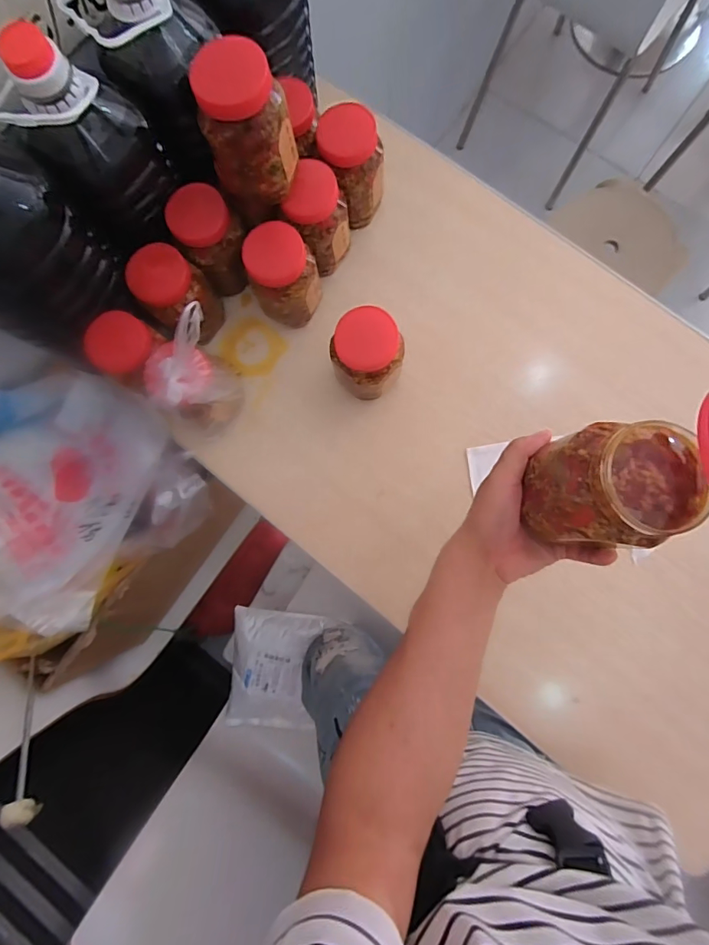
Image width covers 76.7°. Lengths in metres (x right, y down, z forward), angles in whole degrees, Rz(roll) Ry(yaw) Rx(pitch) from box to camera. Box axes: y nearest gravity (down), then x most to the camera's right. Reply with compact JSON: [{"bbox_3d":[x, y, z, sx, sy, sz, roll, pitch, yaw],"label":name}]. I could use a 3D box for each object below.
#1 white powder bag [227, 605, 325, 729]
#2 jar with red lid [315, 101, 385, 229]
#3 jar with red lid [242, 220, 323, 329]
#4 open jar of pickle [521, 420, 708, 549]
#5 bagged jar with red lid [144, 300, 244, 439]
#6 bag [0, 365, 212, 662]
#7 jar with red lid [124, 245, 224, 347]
[{"bbox_3d":[-0.157,0.380,0.859,0.166,0.027,0.217,6,84,4],"label":"white powder bag"},{"bbox_3d":[-0.001,-0.376,0.564,0.080,0.122,0.071,-4,84,3],"label":"jar with red lid"},{"bbox_3d":[-0.083,-0.234,0.552,0.077,0.125,0.072,0,84,3],"label":"jar with red lid"},{"bbox_3d":[0.165,0.008,0.294,0.072,0.084,0.074,0,84,3],"label":"open jar of pickle"},{"bbox_3d":[-0.184,-0.116,0.522,0.101,0.182,0.091,-38,83,-1],"label":"bagged jar with red lid"},{"bbox_3d":[-0.434,0.048,0.608,0.407,0.154,0.334,-43,83,-2],"label":"bag"},{"bbox_3d":[-0.220,-0.221,0.556,0.080,0.132,0.088,0,84,3],"label":"jar with red lid"}]

